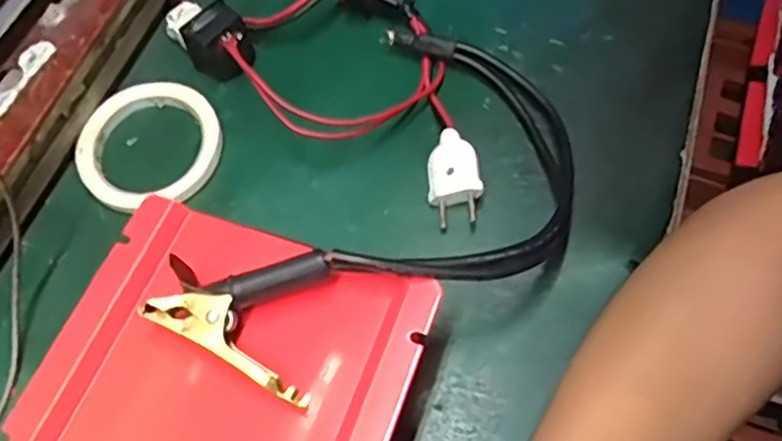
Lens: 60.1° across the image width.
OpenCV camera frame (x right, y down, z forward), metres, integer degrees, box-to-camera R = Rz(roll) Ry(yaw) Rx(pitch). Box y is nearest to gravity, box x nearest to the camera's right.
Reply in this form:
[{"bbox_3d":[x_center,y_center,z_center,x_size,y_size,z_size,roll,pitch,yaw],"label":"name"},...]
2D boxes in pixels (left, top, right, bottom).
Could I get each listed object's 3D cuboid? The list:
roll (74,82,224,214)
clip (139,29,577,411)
[{"bbox_3d":[-0.161,-0.052,0.453,0.093,0.009,0.095,-1,62,3],"label":"roll"},{"bbox_3d":[-0.001,-0.017,0.376,0.180,0.053,0.273,38,53,18],"label":"clip"}]

